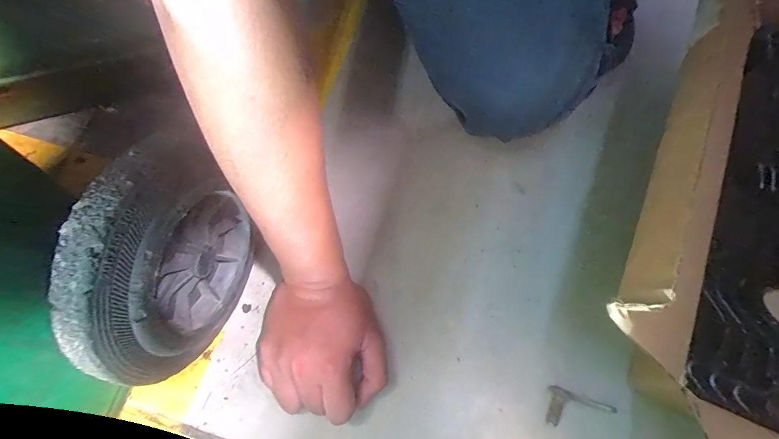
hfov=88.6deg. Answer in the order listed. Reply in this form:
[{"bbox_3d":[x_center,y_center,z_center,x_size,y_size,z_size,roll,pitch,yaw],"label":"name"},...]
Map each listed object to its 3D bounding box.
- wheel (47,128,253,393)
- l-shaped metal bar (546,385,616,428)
[{"bbox_3d":[-0.152,0.036,0.278,0.035,0.155,0.142,17,66,7],"label":"wheel"},{"bbox_3d":[0.157,0.162,0.333,0.051,0.009,0.030,19,69,11],"label":"l-shaped metal bar"}]

